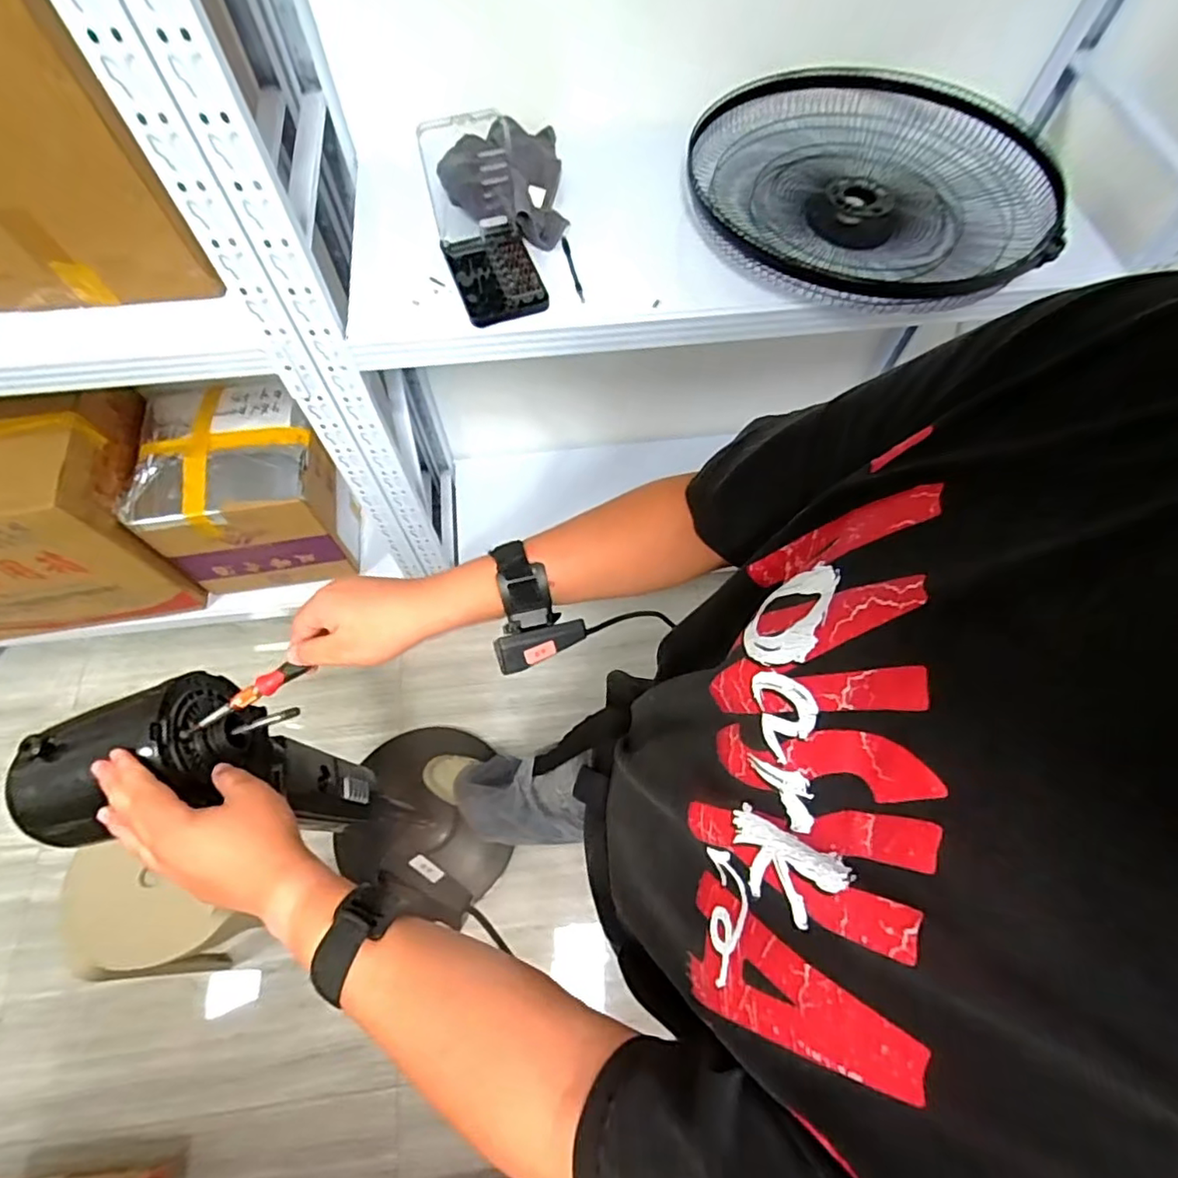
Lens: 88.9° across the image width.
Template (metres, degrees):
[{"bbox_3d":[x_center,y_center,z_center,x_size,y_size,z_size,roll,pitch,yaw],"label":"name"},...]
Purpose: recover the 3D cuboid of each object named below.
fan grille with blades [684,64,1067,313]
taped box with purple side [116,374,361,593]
[{"bbox_3d":[0.388,-0.576,0.857,0.492,0.076,0.522,4,65,1],"label":"fan grille with blades"},{"bbox_3d":[-0.740,-0.228,1.351,0.380,0.331,0.307,-7,65,-4],"label":"taped box with purple side"}]

